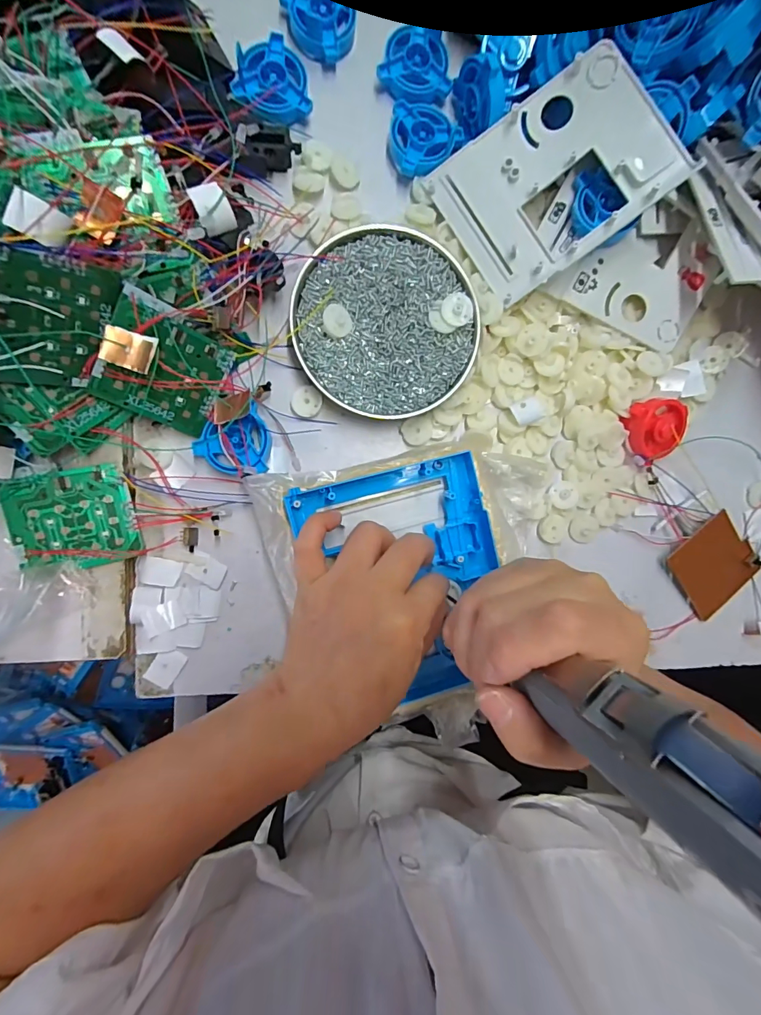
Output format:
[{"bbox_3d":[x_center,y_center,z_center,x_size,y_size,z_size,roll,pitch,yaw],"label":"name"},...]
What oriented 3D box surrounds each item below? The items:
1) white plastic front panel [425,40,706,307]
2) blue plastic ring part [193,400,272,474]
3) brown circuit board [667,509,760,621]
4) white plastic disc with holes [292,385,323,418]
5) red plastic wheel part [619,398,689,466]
[{"bbox_3d":[0.123,-0.234,0.302,0.142,0.007,0.112,-31,87,19],"label":"white plastic front panel"},{"bbox_3d":[-0.104,-0.043,0.307,0.053,0.021,0.046,-28,97,-4],"label":"blue plastic ring part"},{"bbox_3d":[0.284,0.049,0.361,0.073,0.006,0.066,-44,98,-2],"label":"brown circuit board"},{"bbox_3d":[-0.056,-0.080,0.323,0.022,0.006,0.022,-1,94,-7],"label":"white plastic disc with holes"},{"bbox_3d":[0.226,-0.065,0.343,0.050,0.018,0.049,-25,97,-5],"label":"red plastic wheel part"}]

